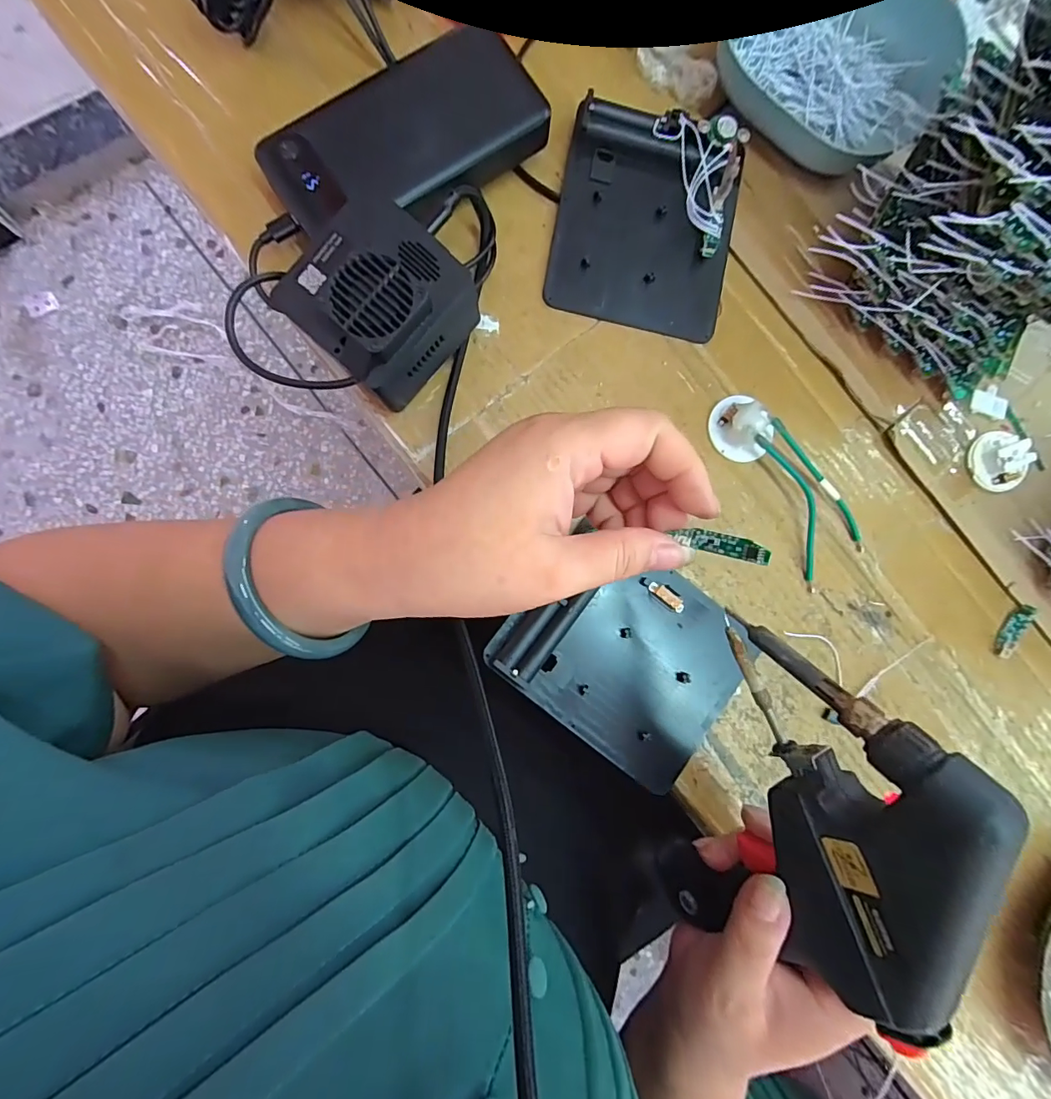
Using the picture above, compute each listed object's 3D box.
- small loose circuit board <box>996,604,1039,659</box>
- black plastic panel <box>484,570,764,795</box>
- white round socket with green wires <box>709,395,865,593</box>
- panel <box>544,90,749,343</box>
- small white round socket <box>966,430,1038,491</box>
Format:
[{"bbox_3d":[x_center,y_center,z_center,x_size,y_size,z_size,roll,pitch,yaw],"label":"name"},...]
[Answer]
[{"bbox_3d":[0.325,0.054,0.318,0.011,0.006,0.041,41,82,-2],"label":"small loose circuit board"},{"bbox_3d":[0.062,0.061,0.280,0.132,0.022,0.109,39,82,-2],"label":"black plastic panel"},{"bbox_3d":[0.166,-0.043,0.299,0.048,0.017,0.129,-34,90,-8],"label":"white round socket with green wires"},{"bbox_3d":[0.076,-0.202,0.292,0.110,0.023,0.121,11,84,-6],"label":"panel"},{"bbox_3d":[0.310,-0.058,0.312,0.030,0.018,0.038,-15,87,-8],"label":"small white round socket"}]

